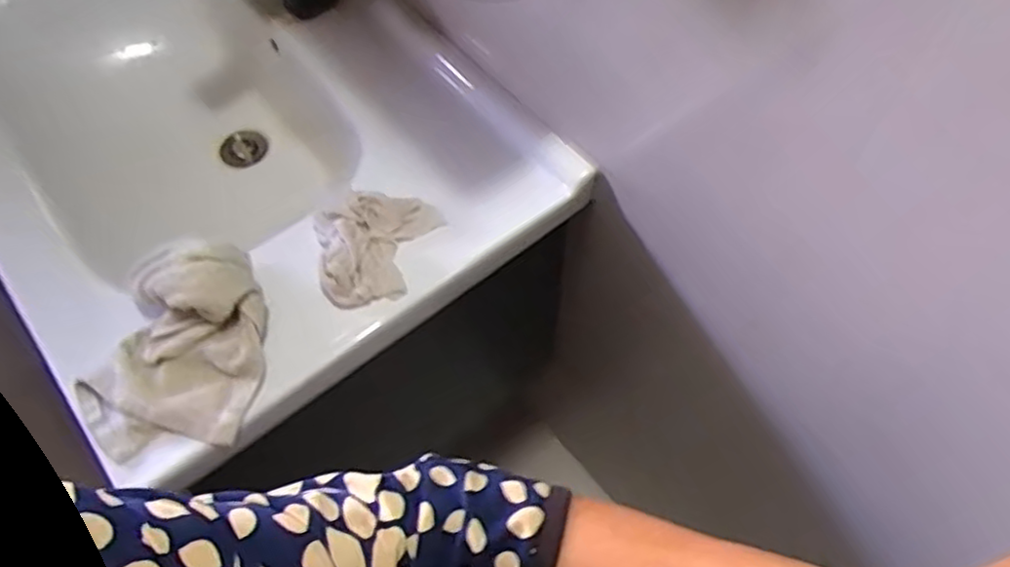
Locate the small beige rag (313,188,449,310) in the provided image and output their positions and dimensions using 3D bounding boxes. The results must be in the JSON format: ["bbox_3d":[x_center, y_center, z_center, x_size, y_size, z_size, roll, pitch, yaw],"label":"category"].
[{"bbox_3d":[-0.110,-0.037,0.627,0.109,0.036,0.102,-14,60,-5],"label":"small beige rag"}]

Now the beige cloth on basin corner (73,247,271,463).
[{"bbox_3d":[-0.263,0.053,0.566,0.127,0.067,0.166,13,62,10],"label":"beige cloth on basin corner"}]

